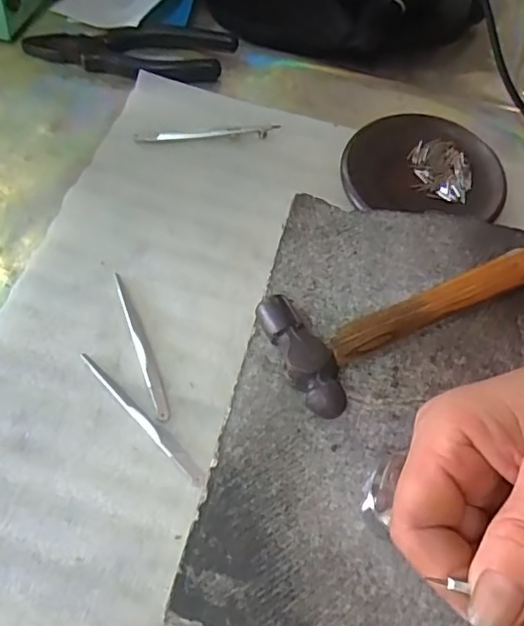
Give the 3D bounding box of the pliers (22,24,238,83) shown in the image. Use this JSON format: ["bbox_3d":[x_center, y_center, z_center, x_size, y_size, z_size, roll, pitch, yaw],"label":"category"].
[{"bbox_3d":[-0.107,-0.212,0.458,0.162,0.014,0.053,8,60,1],"label":"pliers"}]

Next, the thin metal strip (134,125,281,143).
[{"bbox_3d":[-0.041,-0.134,0.428,0.107,0.004,0.009,-5,60,-6],"label":"thin metal strip"}]

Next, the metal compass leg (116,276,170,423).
[{"bbox_3d":[-0.074,0.018,0.343,0.006,0.004,0.102,-18,63,-13],"label":"metal compass leg"}]

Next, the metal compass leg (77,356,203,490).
[{"bbox_3d":[-0.069,0.058,0.320,0.102,0.004,0.007,41,66,18],"label":"metal compass leg"}]

